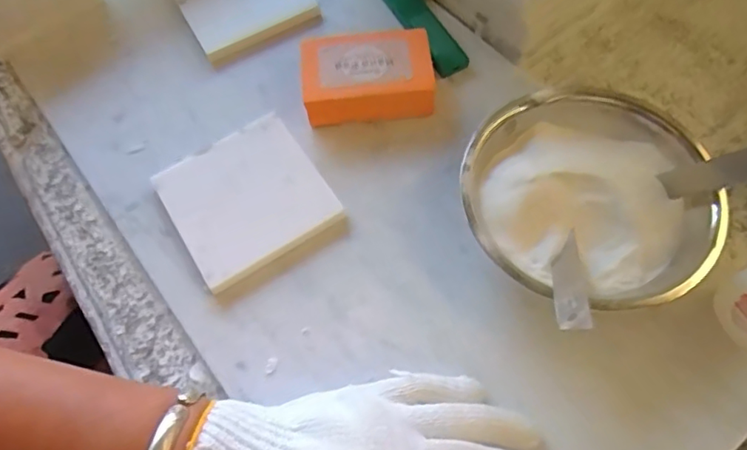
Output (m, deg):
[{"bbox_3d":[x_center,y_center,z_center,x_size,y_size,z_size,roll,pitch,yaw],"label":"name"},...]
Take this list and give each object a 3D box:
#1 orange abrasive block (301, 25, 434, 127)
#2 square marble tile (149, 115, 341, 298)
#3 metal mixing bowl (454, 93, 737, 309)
[{"bbox_3d":[-0.005,-0.113,0.423,0.094,0.031,0.064,-7,65,0],"label":"orange abrasive block"},{"bbox_3d":[-0.088,-0.019,0.395,0.100,0.009,0.101,-31,67,-11],"label":"square marble tile"},{"bbox_3d":[0.132,-0.012,0.359,0.148,0.045,0.140,-1,65,2],"label":"metal mixing bowl"}]

